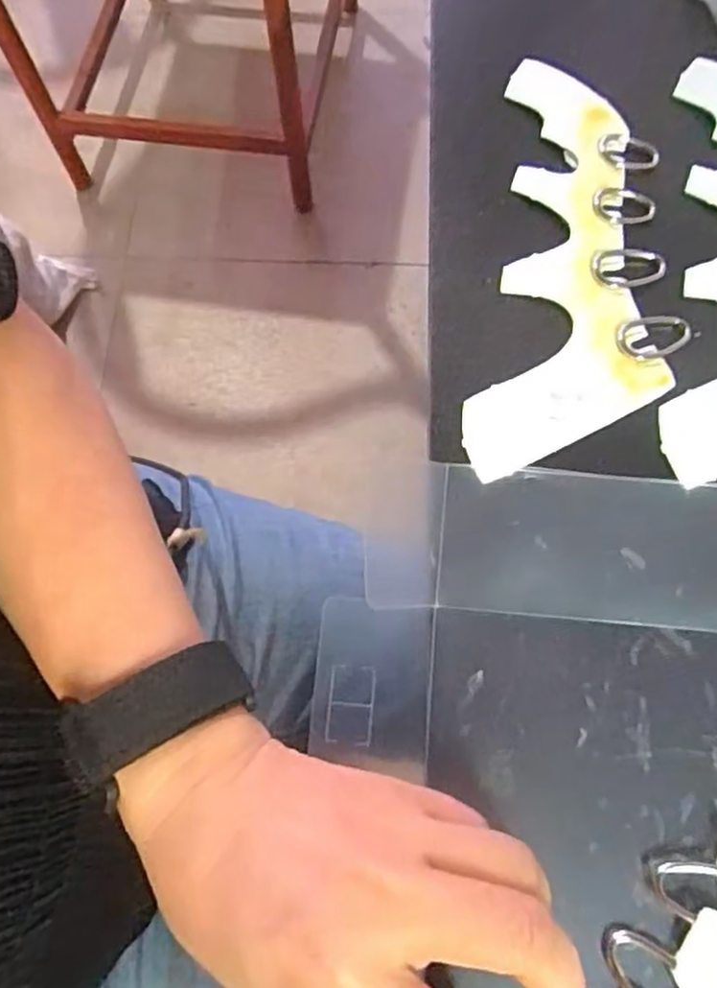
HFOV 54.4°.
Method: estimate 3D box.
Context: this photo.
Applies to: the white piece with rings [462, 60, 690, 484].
[{"bbox_3d":[0.101,-0.105,0.315,0.082,0.005,0.210,9,71,5],"label":"white piece with rings"}]

